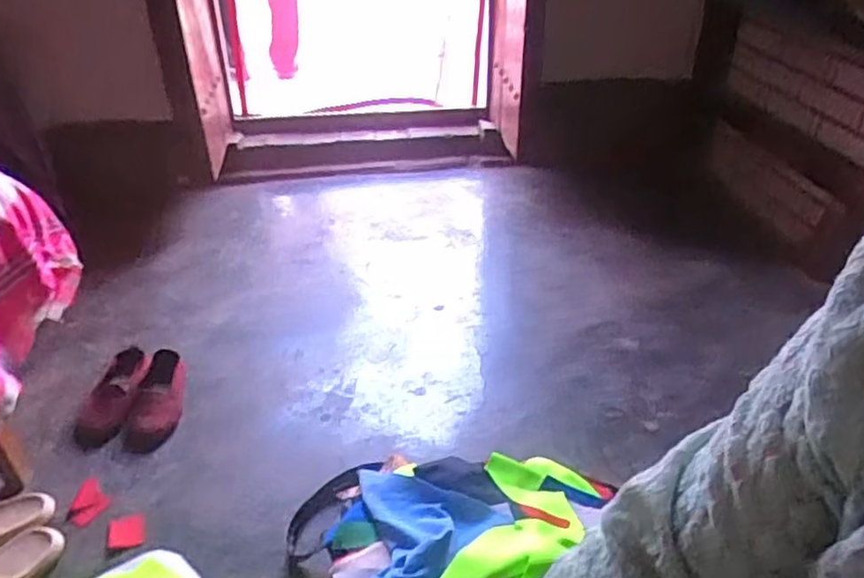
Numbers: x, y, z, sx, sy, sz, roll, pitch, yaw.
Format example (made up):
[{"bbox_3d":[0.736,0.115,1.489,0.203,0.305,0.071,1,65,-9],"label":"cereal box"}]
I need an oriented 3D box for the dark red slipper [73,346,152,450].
[{"bbox_3d":[-0.599,0.205,1.289,0.085,0.069,0.204,-4,32,-3],"label":"dark red slipper"}]

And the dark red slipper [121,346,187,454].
[{"bbox_3d":[-0.515,0.210,1.290,0.084,0.058,0.219,-2,32,0],"label":"dark red slipper"}]

